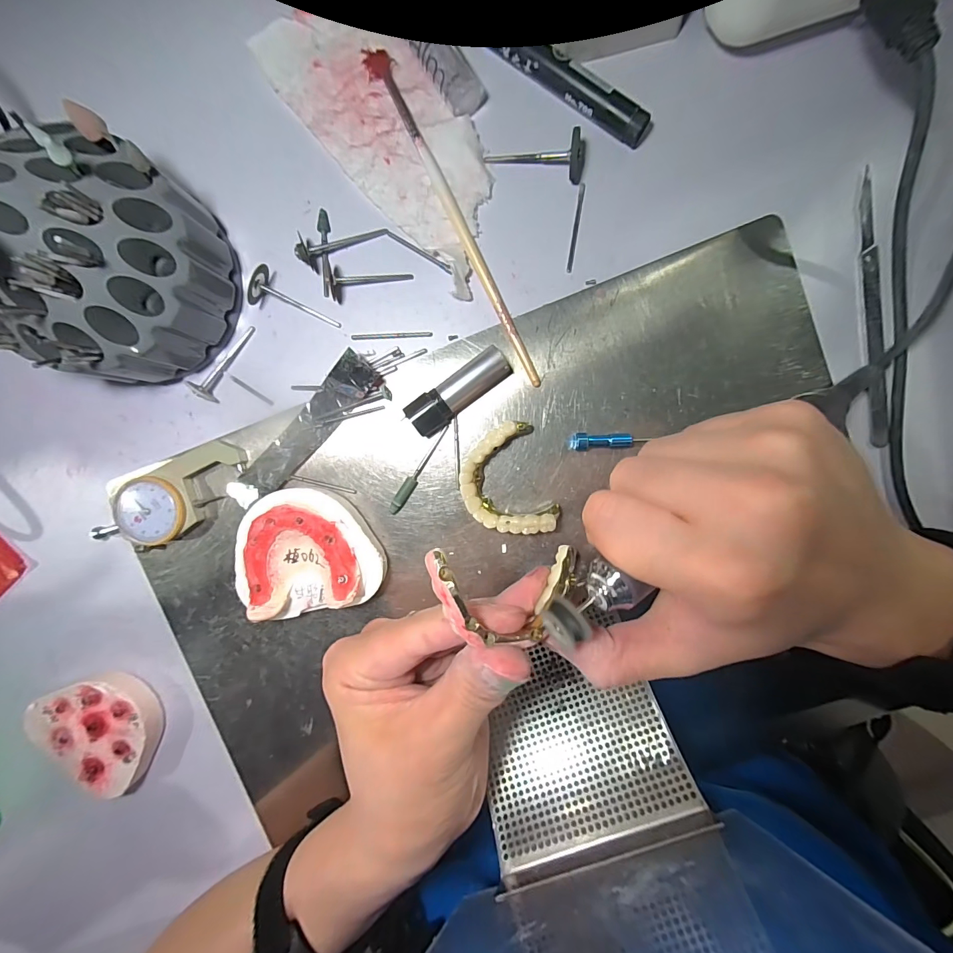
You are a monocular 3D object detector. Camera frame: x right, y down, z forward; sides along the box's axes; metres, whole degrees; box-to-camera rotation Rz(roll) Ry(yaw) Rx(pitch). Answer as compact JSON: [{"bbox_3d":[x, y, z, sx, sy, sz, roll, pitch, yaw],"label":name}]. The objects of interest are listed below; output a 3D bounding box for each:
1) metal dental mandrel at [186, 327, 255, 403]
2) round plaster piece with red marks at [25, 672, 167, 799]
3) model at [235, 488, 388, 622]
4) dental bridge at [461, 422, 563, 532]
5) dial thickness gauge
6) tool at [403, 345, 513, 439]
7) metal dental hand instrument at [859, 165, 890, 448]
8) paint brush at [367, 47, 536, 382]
[{"bbox_3d":[-0.139,-0.063,0.222,0.013,0.010,0.047,36,95,-2],"label":"metal dental mandrel"},{"bbox_3d":[-0.217,0.146,0.240,0.070,0.019,0.060,42,95,-2],"label":"round plaster piece with red marks"},{"bbox_3d":[-0.093,0.041,0.221,0.075,0.028,0.066,-12,95,3],"label":"model"},{"bbox_3d":[0.015,0.004,0.219,0.045,0.017,0.059,-18,94,3],"label":"dental bridge"},{"bbox_3d":[-0.173,0.013,0.228,0.095,0.015,0.044,-20,94,3],"label":"dial thickness gauge"},{"bbox_3d":[-0.009,-0.045,0.215,0.058,0.018,0.019,-38,93,4],"label":"tool"},{"bbox_3d":[0.210,-0.086,0.213,0.009,0.004,0.139,-6,95,2],"label":"metal dental hand instrument"},{"bbox_3d":[-0.008,-0.131,0.211,0.009,0.009,0.181,-27,94,4],"label":"paint brush"}]

